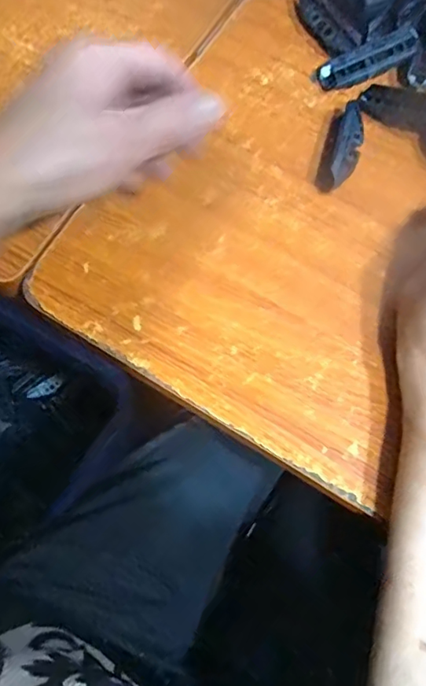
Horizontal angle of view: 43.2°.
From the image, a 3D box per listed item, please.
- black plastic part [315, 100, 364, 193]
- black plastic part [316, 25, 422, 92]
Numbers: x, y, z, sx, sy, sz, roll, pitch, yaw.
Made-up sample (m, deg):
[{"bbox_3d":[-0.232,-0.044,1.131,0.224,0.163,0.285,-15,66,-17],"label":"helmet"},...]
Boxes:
[{"bbox_3d":[0.091,-0.138,0.382,0.025,0.025,0.066,18,71,4],"label":"black plastic part"},{"bbox_3d":[0.116,-0.210,0.400,0.073,0.010,0.023,-22,72,10],"label":"black plastic part"}]

